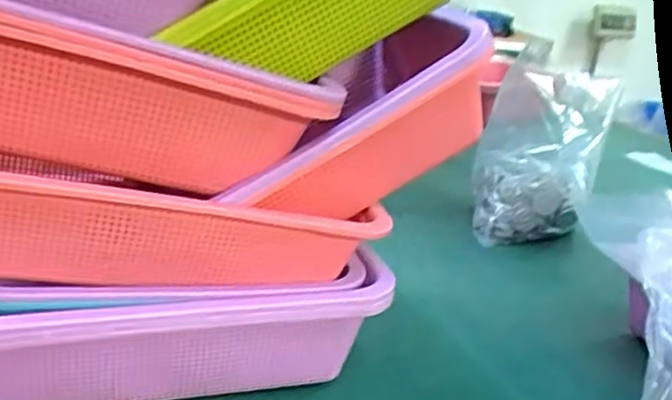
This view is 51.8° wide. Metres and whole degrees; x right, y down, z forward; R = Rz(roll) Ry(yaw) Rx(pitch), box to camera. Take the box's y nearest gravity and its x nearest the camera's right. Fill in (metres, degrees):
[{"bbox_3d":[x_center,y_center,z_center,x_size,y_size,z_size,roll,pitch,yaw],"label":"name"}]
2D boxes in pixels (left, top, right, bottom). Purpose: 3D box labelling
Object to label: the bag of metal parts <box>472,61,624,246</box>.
[{"bbox_3d":[0.269,-0.062,0.915,0.153,0.206,0.212,14,20,19],"label":"bag of metal parts"}]

